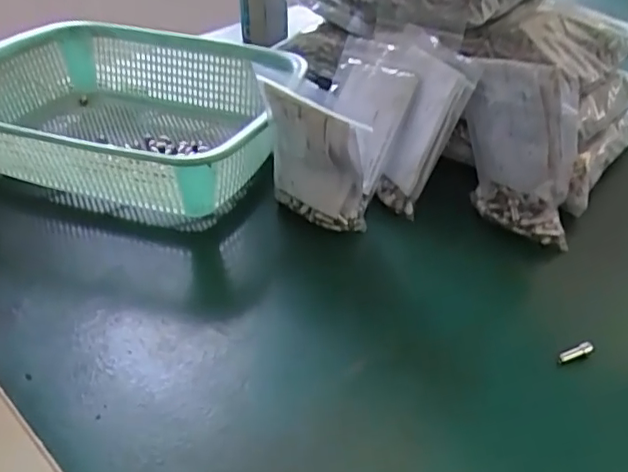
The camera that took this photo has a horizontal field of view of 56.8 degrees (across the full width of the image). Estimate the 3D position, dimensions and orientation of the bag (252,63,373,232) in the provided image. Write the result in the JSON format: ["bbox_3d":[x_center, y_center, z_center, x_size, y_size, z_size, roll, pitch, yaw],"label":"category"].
[{"bbox_3d":[-0.001,-0.063,0.445,0.085,0.130,0.032,25,58,18],"label":"bag"}]

